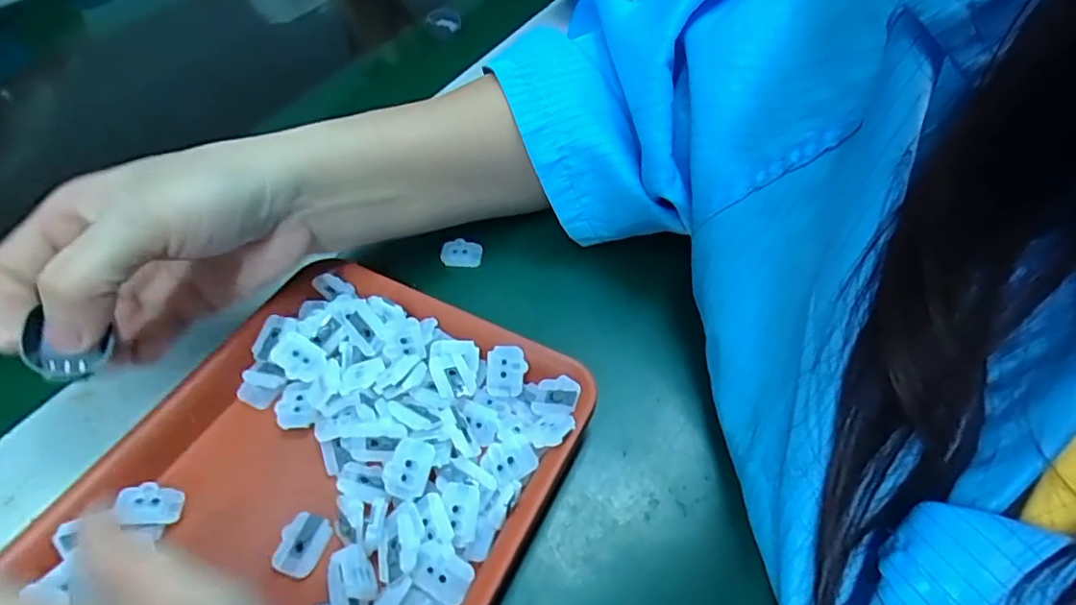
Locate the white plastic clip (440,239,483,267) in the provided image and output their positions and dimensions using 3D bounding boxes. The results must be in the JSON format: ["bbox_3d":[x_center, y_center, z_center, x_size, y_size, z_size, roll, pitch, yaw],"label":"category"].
[{"bbox_3d":[-0.042,-0.027,0.317,0.022,0.006,0.015,3,52,2],"label":"white plastic clip"}]

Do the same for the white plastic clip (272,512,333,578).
[{"bbox_3d":[-0.088,0.090,0.216,0.017,0.004,0.022,11,53,8],"label":"white plastic clip"}]

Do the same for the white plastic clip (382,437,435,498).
[{"bbox_3d":[-0.049,0.062,0.220,0.018,0.006,0.022,5,53,4],"label":"white plastic clip"}]

